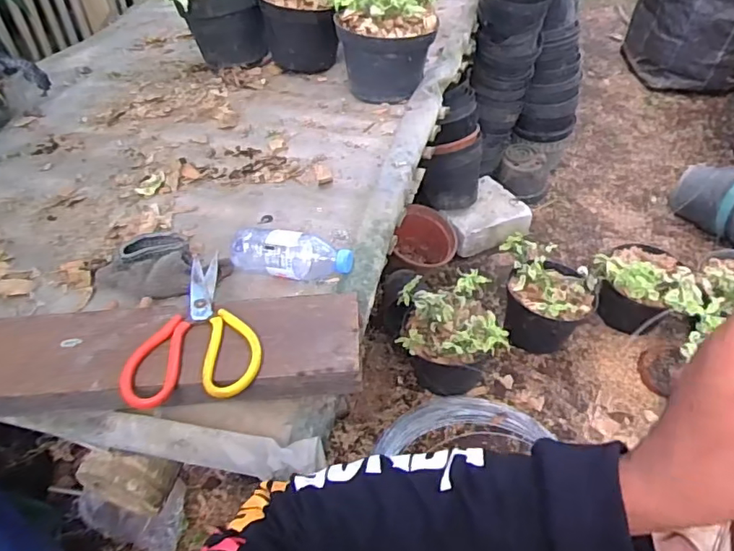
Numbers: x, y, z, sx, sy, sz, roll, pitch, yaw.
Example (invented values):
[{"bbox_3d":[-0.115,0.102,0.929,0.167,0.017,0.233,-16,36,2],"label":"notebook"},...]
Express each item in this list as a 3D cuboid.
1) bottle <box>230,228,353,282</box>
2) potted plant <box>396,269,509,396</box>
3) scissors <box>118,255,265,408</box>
[{"bbox_3d":[-0.086,-0.023,0.654,0.144,0.047,0.046,7,49,9],"label":"bottle"},{"bbox_3d":[0.144,0.116,1.009,0.170,0.188,0.145,-1,48,2],"label":"potted plant"},{"bbox_3d":[-0.170,0.043,0.563,0.123,0.021,0.186,-6,48,-3],"label":"scissors"}]

